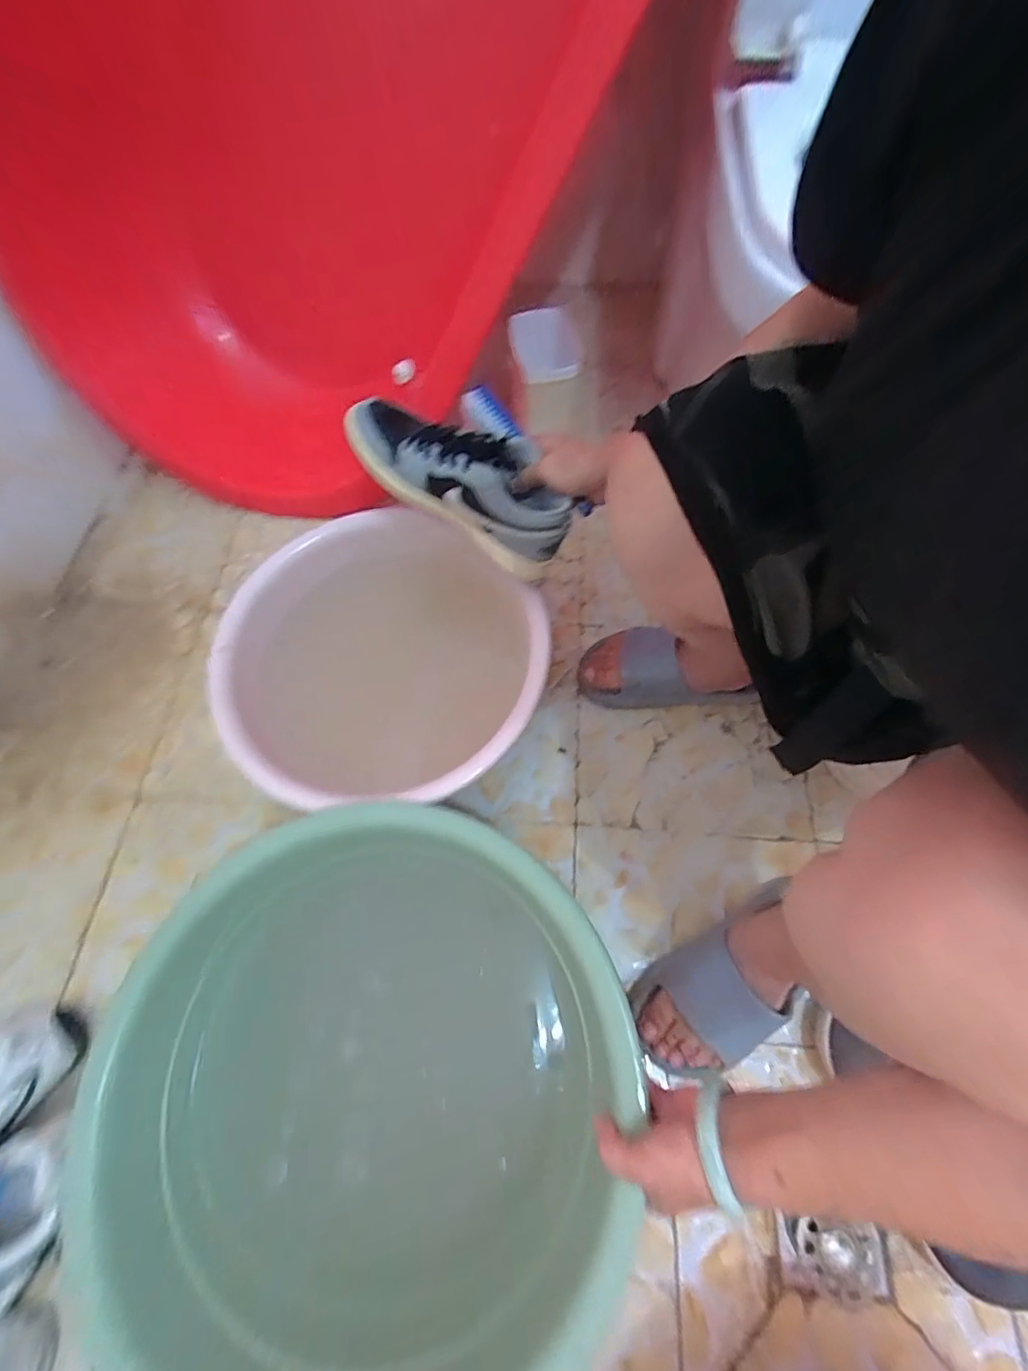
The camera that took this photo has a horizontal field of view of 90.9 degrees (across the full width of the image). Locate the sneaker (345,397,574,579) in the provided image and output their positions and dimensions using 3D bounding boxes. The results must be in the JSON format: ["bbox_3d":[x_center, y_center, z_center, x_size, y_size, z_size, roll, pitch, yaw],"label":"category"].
[{"bbox_3d":[-0.053,-0.226,0.536,0.247,0.088,0.098,31,70,1],"label":"sneaker"}]

